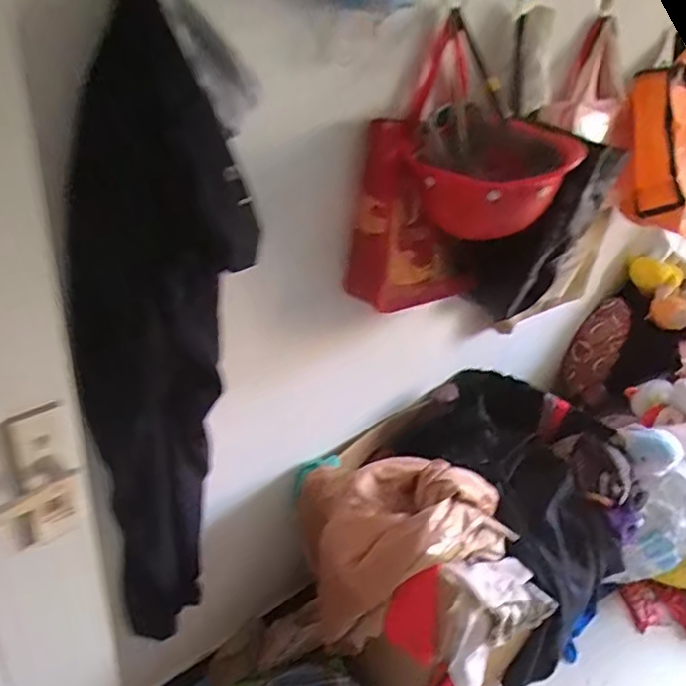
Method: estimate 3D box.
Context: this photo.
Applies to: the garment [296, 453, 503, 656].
[{"bbox_3d":[0.132,0.394,1.203,0.414,0.266,0.271,-7,37,-21],"label":"garment"}]

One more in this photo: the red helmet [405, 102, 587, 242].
[{"bbox_3d":[0.221,-0.259,0.878,0.224,0.140,0.181,13,34,8],"label":"red helmet"}]

